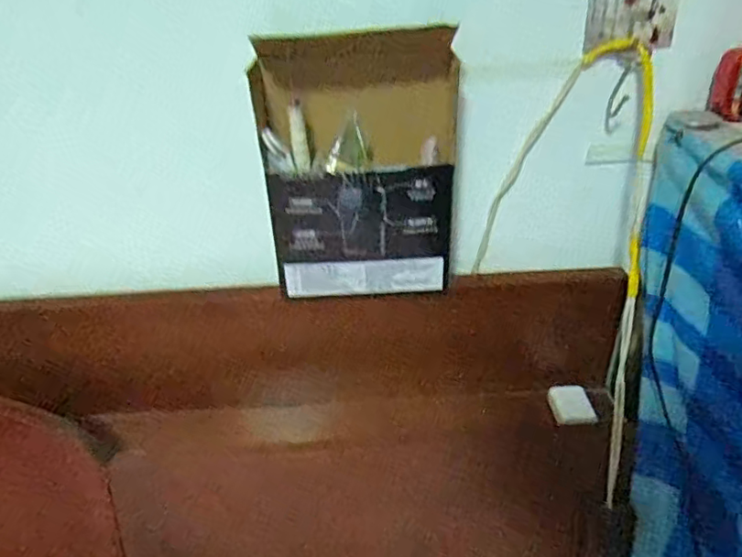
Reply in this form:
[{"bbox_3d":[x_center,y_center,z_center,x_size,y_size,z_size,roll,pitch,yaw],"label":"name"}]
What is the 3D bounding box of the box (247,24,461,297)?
[{"bbox_3d":[-0.008,-0.101,0.525,0.170,0.230,0.062,-3,33,-2],"label":"box"}]

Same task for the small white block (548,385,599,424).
[{"bbox_3d":[0.217,0.136,0.626,0.039,0.016,0.051,-4,33,-2],"label":"small white block"}]

